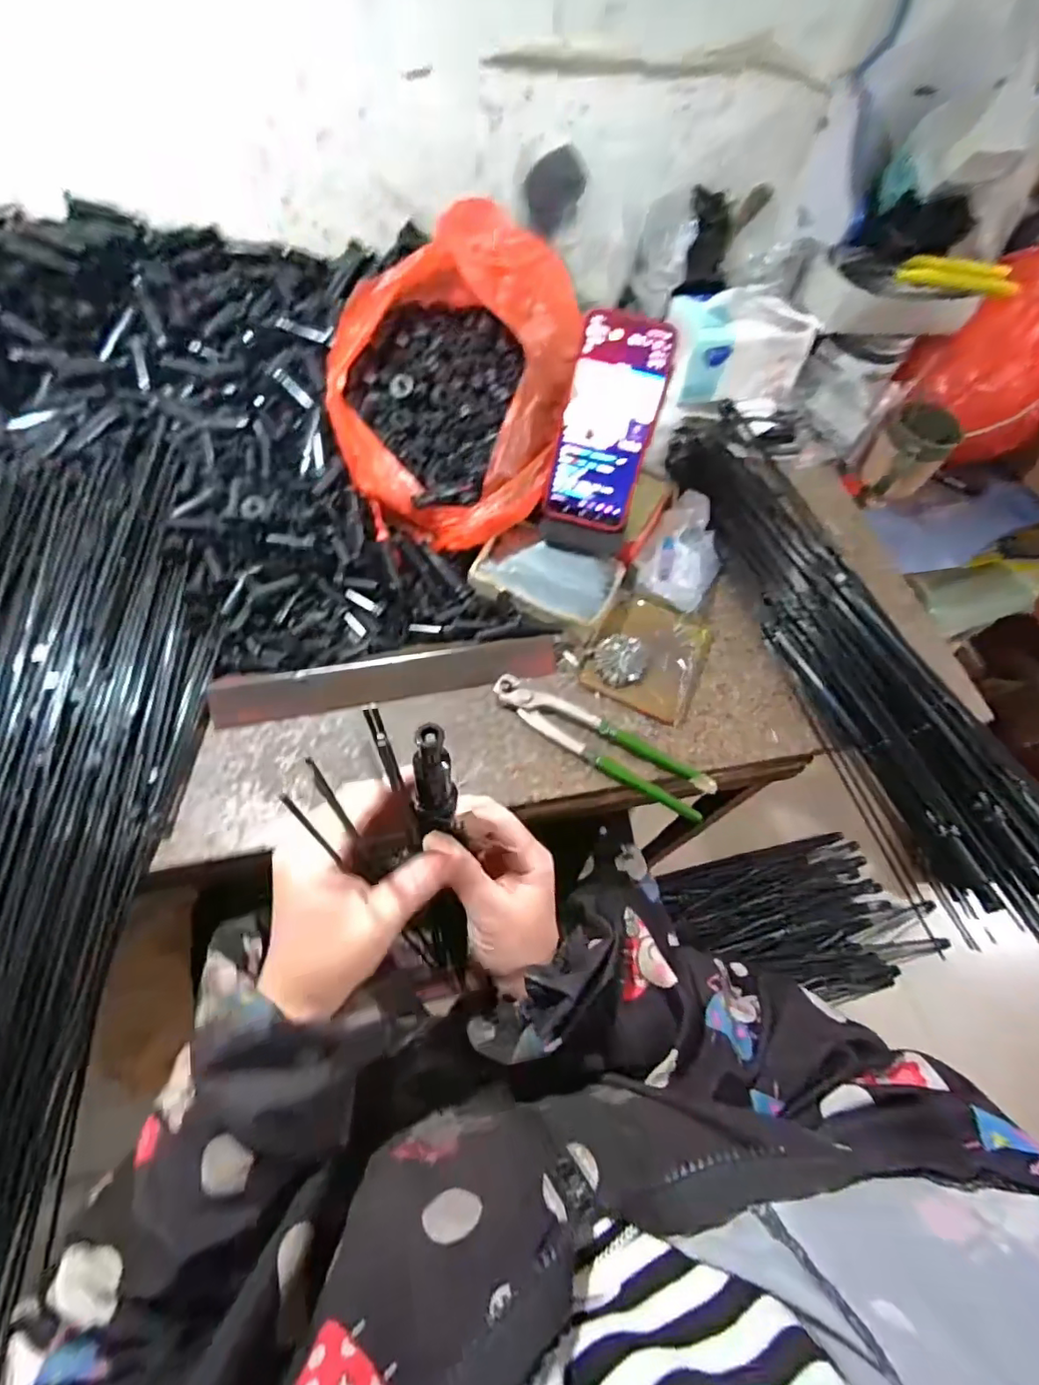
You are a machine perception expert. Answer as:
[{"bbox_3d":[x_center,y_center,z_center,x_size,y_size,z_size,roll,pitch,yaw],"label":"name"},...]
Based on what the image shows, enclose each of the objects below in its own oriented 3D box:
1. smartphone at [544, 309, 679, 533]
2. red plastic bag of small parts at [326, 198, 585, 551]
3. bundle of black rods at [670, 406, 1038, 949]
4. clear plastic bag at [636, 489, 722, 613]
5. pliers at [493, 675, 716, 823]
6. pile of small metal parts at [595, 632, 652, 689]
[{"bbox_3d":[0.075,-0.226,0.490,0.078,0.164,0.015,16,31,5],"label":"smartphone"},{"bbox_3d":[-0.059,-0.277,0.519,0.200,0.167,0.242,13,60,3],"label":"red plastic bag of small parts"},{"bbox_3d":[0.298,-0.078,0.556,0.132,0.054,0.593,-15,63,-13],"label":"bundle of black rods"},{"bbox_3d":[0.164,-0.139,0.575,0.072,0.052,0.120,30,62,12],"label":"clear plastic bag"},{"bbox_3d":[0.068,0.041,0.482,0.196,0.021,0.043,27,62,11],"label":"pliers"},{"bbox_3d":[0.094,-0.031,0.526,0.047,0.015,0.051,24,61,9],"label":"pile of small metal parts"}]

